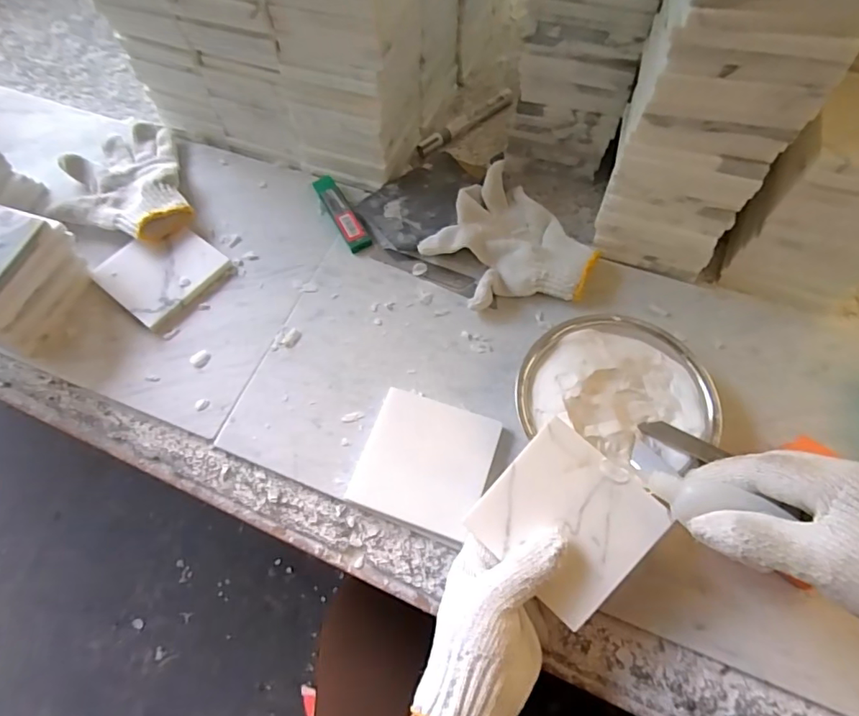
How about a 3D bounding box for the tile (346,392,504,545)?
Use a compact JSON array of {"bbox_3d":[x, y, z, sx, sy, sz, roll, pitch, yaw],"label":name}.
[{"bbox_3d":[-0.003,0.084,0.421,0.098,0.017,0.097,18,64,11],"label":"tile"}]

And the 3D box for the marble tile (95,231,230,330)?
[{"bbox_3d":[-0.264,-0.089,0.510,0.097,0.012,0.097,38,71,16],"label":"marble tile"}]

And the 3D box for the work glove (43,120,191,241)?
[{"bbox_3d":[-0.331,-0.185,0.557,0.126,0.041,0.189,-22,67,-9],"label":"work glove"}]

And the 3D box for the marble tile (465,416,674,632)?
[{"bbox_3d":[0.092,0.109,0.347,0.100,0.008,0.098,41,93,16],"label":"marble tile"}]

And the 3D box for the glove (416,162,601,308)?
[{"bbox_3d":[0.074,-0.102,0.487,0.120,0.033,0.146,-35,66,-15],"label":"glove"}]

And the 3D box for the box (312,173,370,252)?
[{"bbox_3d":[-0.093,-0.155,0.540,0.022,0.009,0.110,-26,68,-11],"label":"box"}]

